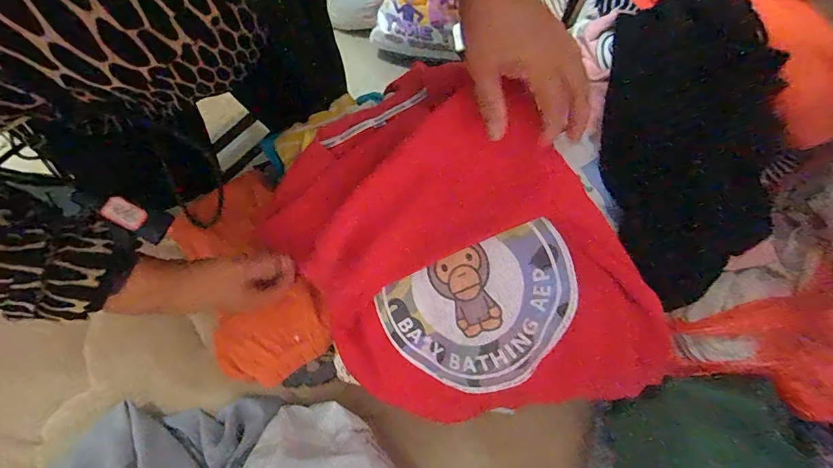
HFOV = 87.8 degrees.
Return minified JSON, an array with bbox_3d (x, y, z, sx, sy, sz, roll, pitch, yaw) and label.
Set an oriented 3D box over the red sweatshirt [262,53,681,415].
[{"bbox_3d":[0.035,0.021,0.446,0.337,0.063,0.352,-22,88,20],"label":"red sweatshirt"}]

